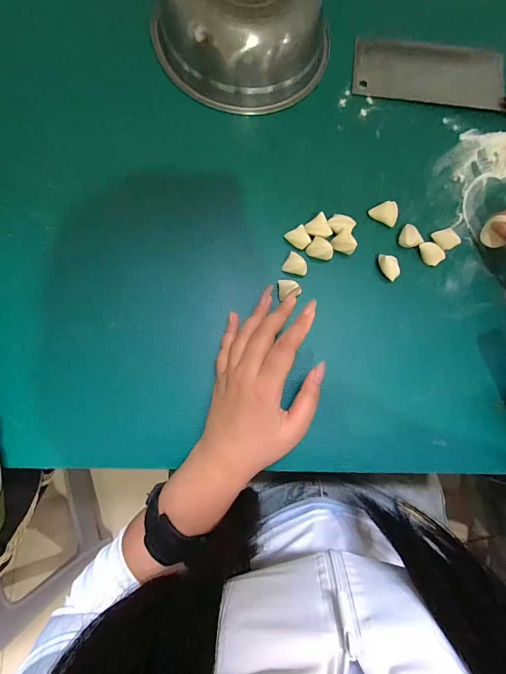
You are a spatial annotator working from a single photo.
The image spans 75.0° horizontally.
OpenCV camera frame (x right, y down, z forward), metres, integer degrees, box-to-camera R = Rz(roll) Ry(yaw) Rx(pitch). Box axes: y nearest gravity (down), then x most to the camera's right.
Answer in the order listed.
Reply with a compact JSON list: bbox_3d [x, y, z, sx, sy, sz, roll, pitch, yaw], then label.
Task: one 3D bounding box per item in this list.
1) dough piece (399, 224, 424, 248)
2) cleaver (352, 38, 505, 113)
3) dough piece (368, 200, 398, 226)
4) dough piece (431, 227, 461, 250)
[{"bbox_3d":[0.168,-0.106,0.354,0.023,0.010,0.025,0,82,-4],"label":"dough piece"},{"bbox_3d":[0.253,-0.302,0.377,0.266,0.034,0.076,11,82,-2],"label":"cleaver"},{"bbox_3d":[0.143,-0.135,0.356,0.029,0.013,0.019,29,82,1],"label":"dough piece"},{"bbox_3d":[0.208,-0.105,0.358,0.023,0.011,0.023,-20,84,-6],"label":"dough piece"}]

